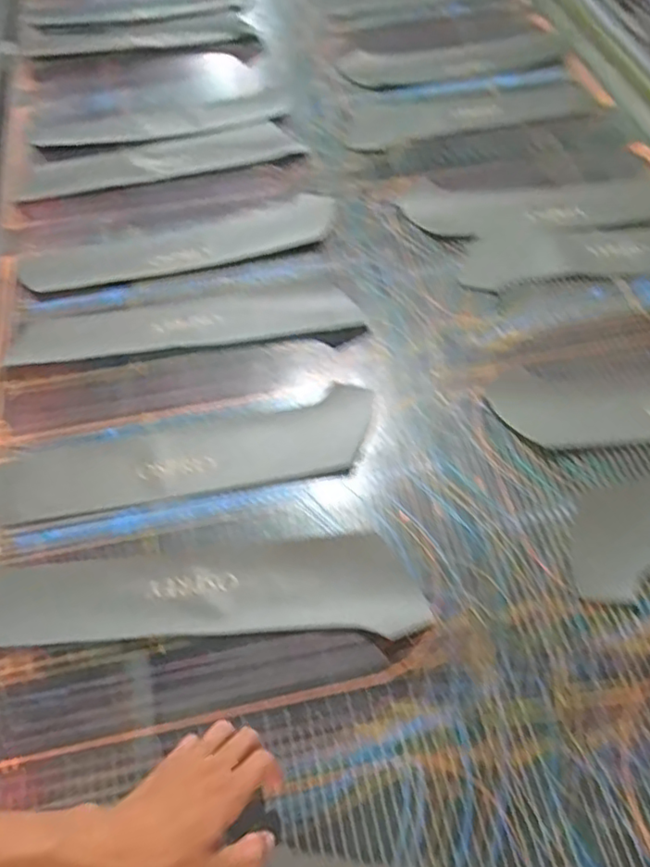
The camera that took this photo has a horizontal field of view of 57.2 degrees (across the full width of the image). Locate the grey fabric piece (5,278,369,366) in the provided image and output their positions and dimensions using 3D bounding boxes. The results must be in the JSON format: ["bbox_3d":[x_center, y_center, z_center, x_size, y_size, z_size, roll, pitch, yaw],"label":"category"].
[{"bbox_3d":[-0.186,-0.154,0.795,0.442,0.011,0.102,-7,57,-6],"label":"grey fabric piece"}]

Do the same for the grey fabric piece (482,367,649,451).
[{"bbox_3d":[0.425,-0.042,0.723,0.434,0.011,0.115,-4,56,-4],"label":"grey fabric piece"}]

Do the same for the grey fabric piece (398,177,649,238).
[{"bbox_3d":[0.372,-0.360,0.938,0.489,0.007,0.123,-6,57,-5],"label":"grey fabric piece"}]

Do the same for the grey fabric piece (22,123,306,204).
[{"bbox_3d":[-0.258,-0.440,0.966,0.438,0.028,0.096,-17,58,-12],"label":"grey fabric piece"}]

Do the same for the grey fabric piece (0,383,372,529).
[{"bbox_3d":[-0.162,0.028,0.681,0.443,0.008,0.109,-12,57,-9],"label":"grey fabric piece"}]

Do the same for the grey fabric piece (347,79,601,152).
[{"bbox_3d":[0.261,-0.592,1.086,0.458,0.008,0.138,-12,57,-9],"label":"grey fabric piece"}]

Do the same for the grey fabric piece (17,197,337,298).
[{"bbox_3d":[-0.201,-0.273,0.862,0.451,0.009,0.110,-17,58,-12],"label":"grey fabric piece"}]

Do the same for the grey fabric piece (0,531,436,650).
[{"bbox_3d":[-0.131,0.162,0.600,0.445,0.008,0.104,-4,56,-4],"label":"grey fabric piece"}]

